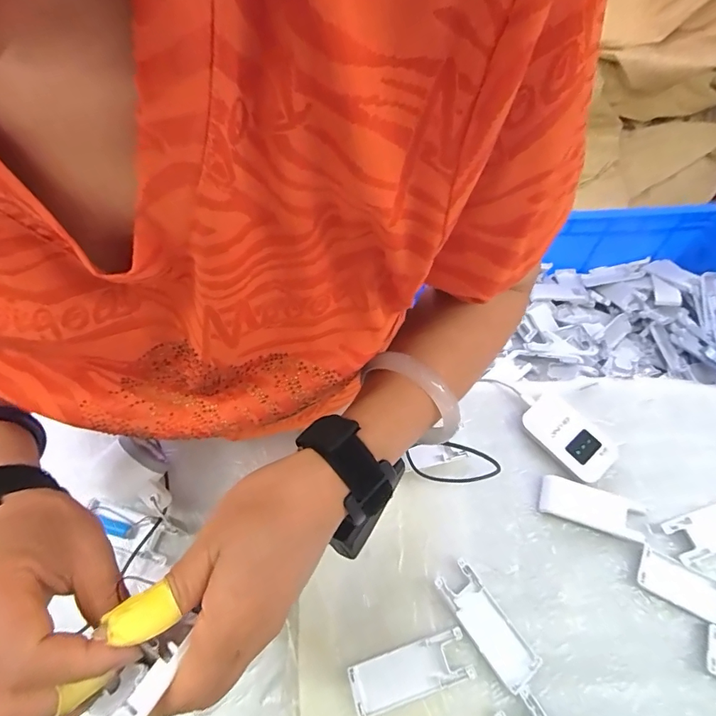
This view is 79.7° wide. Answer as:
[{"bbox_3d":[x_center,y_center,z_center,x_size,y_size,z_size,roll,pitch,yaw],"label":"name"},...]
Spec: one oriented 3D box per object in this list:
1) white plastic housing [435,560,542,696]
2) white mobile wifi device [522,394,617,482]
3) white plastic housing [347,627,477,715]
[{"bbox_3d":[0.120,0.246,0.399,0.039,0.010,0.105,-33,68,-15],"label":"white plastic housing"},{"bbox_3d":[0.235,0.087,0.479,0.056,0.012,0.097,-35,68,-16],"label":"white mobile wifi device"},{"bbox_3d":[0.046,0.276,0.378,0.104,0.008,0.038,-15,64,-7],"label":"white plastic housing"}]

